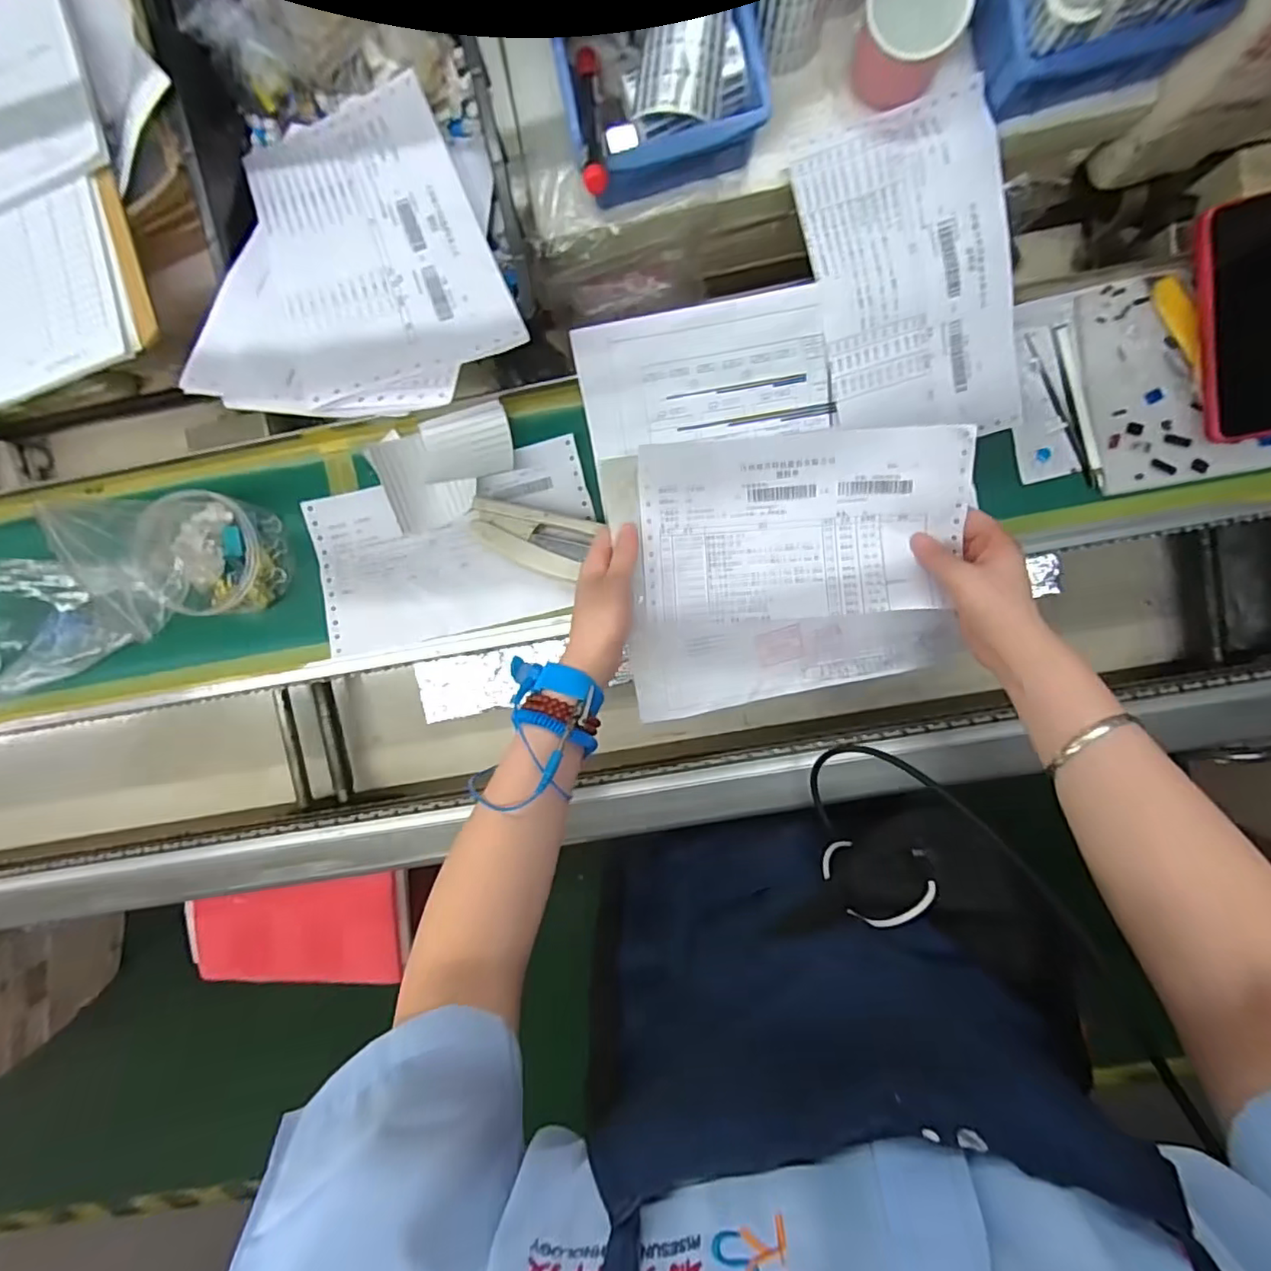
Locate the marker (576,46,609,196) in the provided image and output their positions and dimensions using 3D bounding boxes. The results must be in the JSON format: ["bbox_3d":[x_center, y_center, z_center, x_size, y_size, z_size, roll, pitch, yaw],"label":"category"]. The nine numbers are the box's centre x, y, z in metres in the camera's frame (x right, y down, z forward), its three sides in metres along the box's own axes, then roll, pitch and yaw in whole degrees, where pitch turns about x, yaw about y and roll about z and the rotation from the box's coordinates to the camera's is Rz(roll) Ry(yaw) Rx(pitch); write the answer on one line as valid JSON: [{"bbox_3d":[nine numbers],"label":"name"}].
[{"bbox_3d":[-0.029,-0.343,0.390,0.015,0.014,0.145,-6,69,4],"label":"marker"}]

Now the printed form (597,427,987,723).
[{"bbox_3d":[0.113,-0.049,0.462,0.258,0.075,0.206,-8,95,4],"label":"printed form"}]

